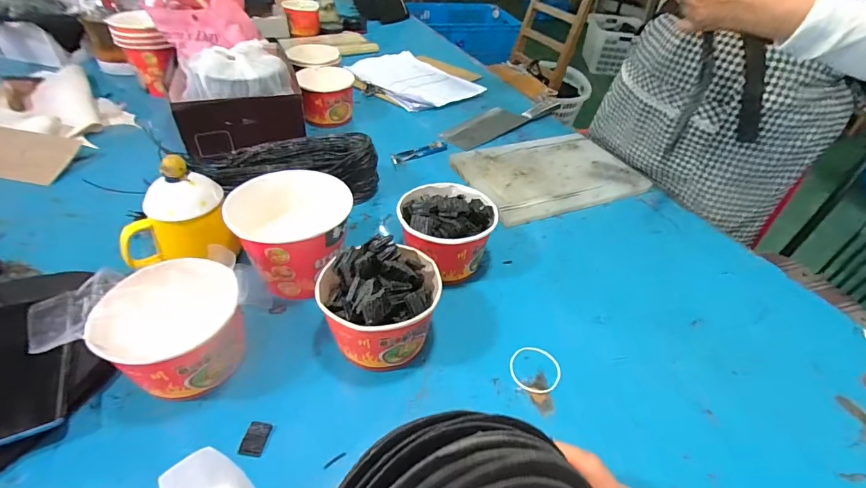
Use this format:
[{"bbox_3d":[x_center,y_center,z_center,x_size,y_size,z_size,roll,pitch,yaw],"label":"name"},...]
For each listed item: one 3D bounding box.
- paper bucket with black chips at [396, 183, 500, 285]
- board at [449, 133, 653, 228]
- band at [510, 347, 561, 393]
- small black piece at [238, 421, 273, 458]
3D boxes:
[{"bbox_3d":[0.017,-0.020,0.525,0.118,0.093,0.115,3,43,-2],"label":"paper bucket with black chips"},{"bbox_3d":[0.203,-0.128,0.722,0.300,0.020,0.197,-16,46,-21],"label":"board"},{"bbox_3d":[0.111,0.134,0.440,0.054,0.004,0.054,3,43,-2],"label":"band"},{"bbox_3d":[-0.159,0.174,0.365,0.020,0.006,0.029,6,43,1],"label":"small black piece"}]

